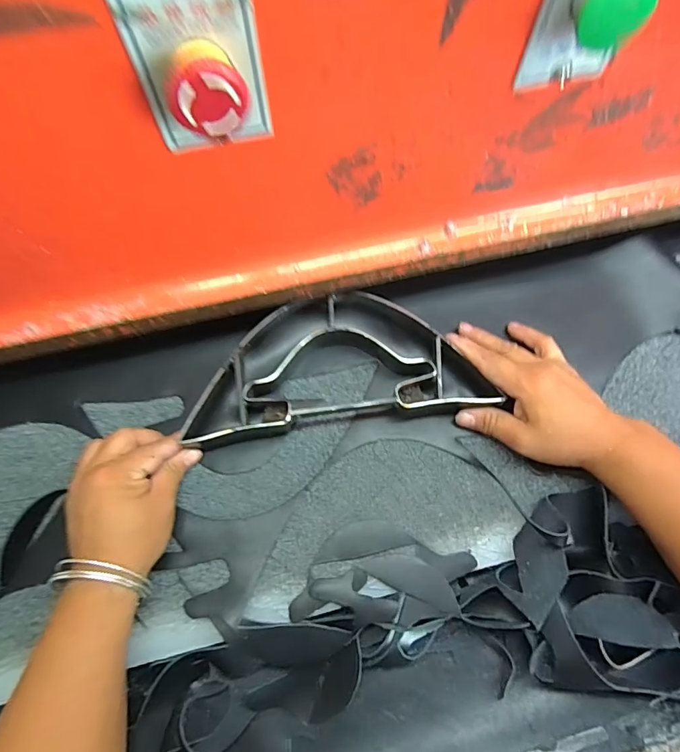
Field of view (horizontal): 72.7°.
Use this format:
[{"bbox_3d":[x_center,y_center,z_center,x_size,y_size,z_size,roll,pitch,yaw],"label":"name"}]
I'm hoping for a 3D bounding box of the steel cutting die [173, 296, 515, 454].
[{"bbox_3d":[-0.008,-0.013,0.407,0.244,0.035,0.116,-8,72,-4],"label":"steel cutting die"}]

